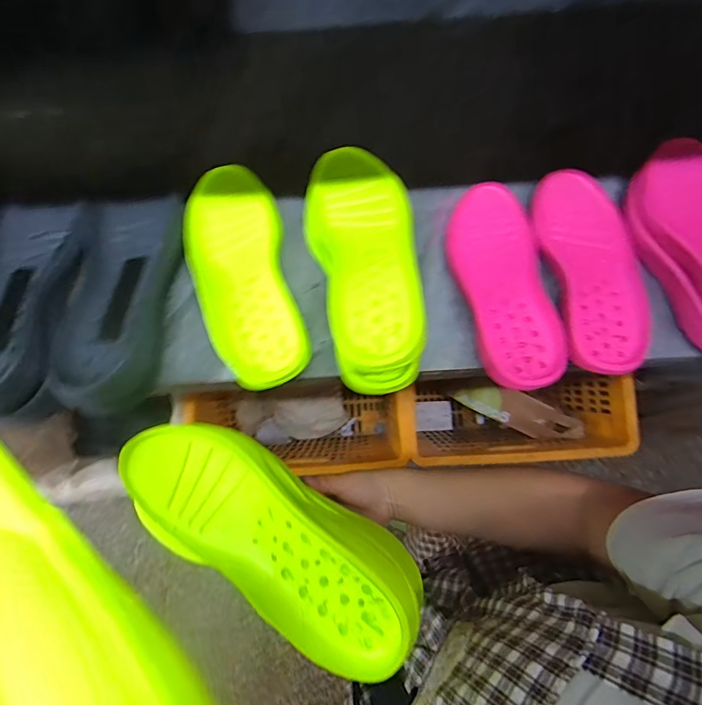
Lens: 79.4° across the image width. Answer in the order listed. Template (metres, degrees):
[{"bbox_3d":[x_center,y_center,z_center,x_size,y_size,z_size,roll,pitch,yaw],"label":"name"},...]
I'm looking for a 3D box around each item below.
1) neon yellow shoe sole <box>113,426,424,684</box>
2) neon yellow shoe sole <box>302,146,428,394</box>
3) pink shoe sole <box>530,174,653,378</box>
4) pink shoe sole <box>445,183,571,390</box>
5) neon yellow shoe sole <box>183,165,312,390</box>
[{"bbox_3d":[-0.073,0.144,0.348,0.276,0.050,0.118,25,91,21],"label":"neon yellow shoe sole"},{"bbox_3d":[0.015,-0.099,0.450,0.108,0.054,0.272,-9,72,-2],"label":"neon yellow shoe sole"},{"bbox_3d":[0.267,-0.092,0.462,0.100,0.030,0.236,-4,72,-1],"label":"pink shoe sole"},{"bbox_3d":[0.166,-0.077,0.462,0.092,0.022,0.234,-6,70,-1],"label":"pink shoe sole"},{"bbox_3d":[-0.120,-0.094,0.468,0.102,0.035,0.269,-16,72,-5],"label":"neon yellow shoe sole"}]

